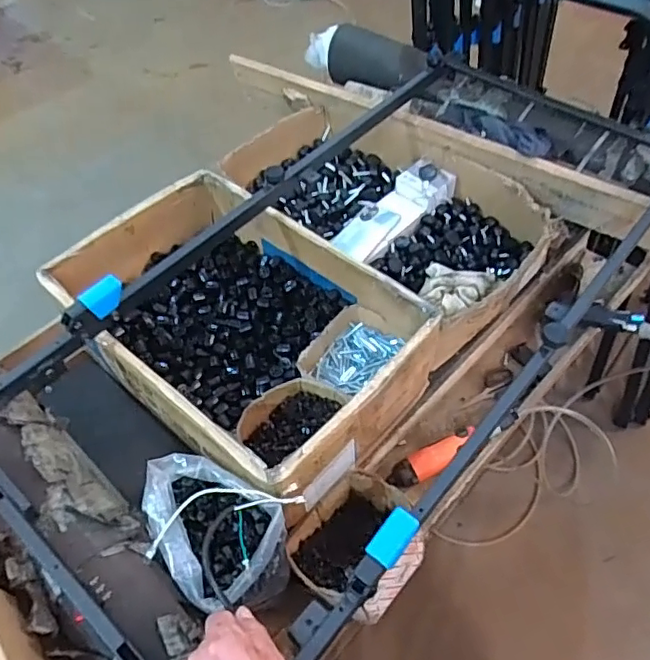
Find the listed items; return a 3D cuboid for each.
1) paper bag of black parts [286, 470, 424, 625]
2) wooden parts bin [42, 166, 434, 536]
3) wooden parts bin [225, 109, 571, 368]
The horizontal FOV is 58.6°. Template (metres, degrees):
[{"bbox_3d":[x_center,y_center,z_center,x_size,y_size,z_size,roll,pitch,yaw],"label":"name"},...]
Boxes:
[{"bbox_3d":[0.047,0.286,0.769,0.147,0.091,0.169,33,61,25],"label":"paper bag of black parts"},{"bbox_3d":[-0.133,-0.010,0.897,0.524,0.144,0.357,33,61,25],"label":"wooden parts bin"},{"bbox_3d":[0.098,-0.232,1.072,0.596,0.138,0.393,37,62,26],"label":"wooden parts bin"}]

